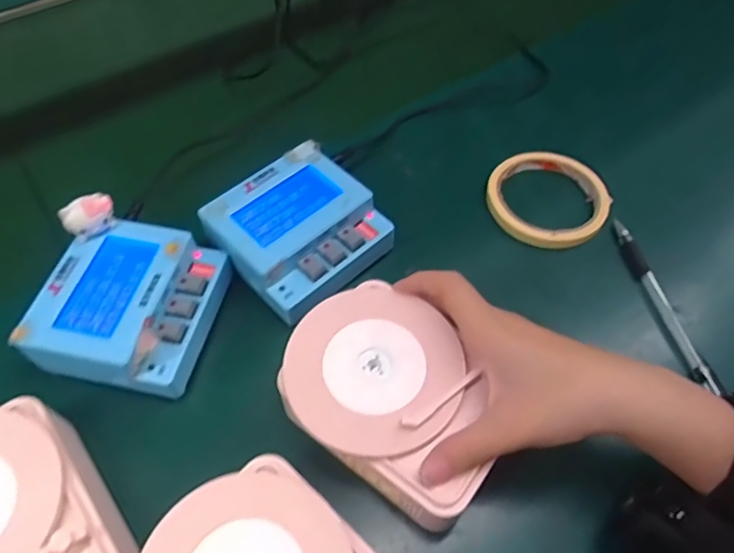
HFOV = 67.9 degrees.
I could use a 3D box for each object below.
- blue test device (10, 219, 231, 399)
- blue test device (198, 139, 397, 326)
[{"bbox_3d":[-0.153,0.023,0.362,0.101,0.053,0.108,8,56,7],"label":"blue test device"},{"bbox_3d":[-0.047,-0.033,0.390,0.104,0.041,0.099,-39,63,-22],"label":"blue test device"}]

